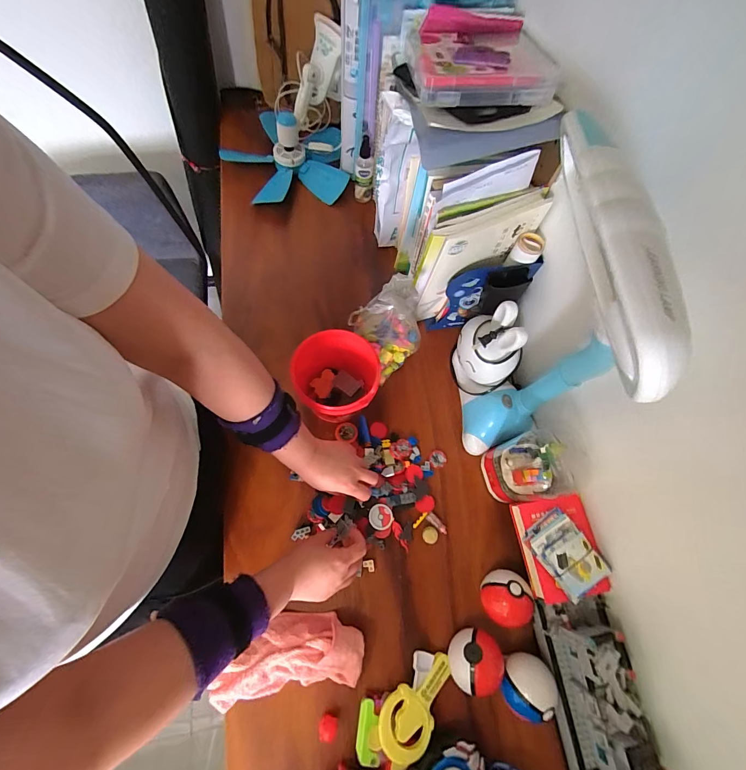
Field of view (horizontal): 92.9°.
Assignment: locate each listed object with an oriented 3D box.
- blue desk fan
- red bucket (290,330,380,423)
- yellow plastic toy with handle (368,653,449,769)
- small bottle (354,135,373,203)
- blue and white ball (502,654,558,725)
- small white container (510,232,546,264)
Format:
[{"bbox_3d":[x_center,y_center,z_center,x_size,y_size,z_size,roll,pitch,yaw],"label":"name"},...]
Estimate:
[{"bbox_3d":[-0.202,-0.557,0.831,0.281,0.118,0.285,-27,72,-12],"label":"blue desk fan"},{"bbox_3d":[-0.063,-0.001,0.611,0.134,0.130,0.135,2,70,-4],"label":"red bucket"},{"bbox_3d":[0.060,0.442,0.487,0.069,0.022,0.140,44,59,14],"label":"yellow plastic toy with handle"},{"bbox_3d":[-0.021,-0.469,0.783,0.040,0.134,0.035,-1,70,-5],"label":"small bottle"},{"bbox_3d":[0.212,0.419,0.499,0.065,0.069,0.068,2,70,-4],"label":"blue and white ball"},{"bbox_3d":[0.247,-0.216,0.565,0.043,0.027,0.042,33,71,7],"label":"small white container"}]

